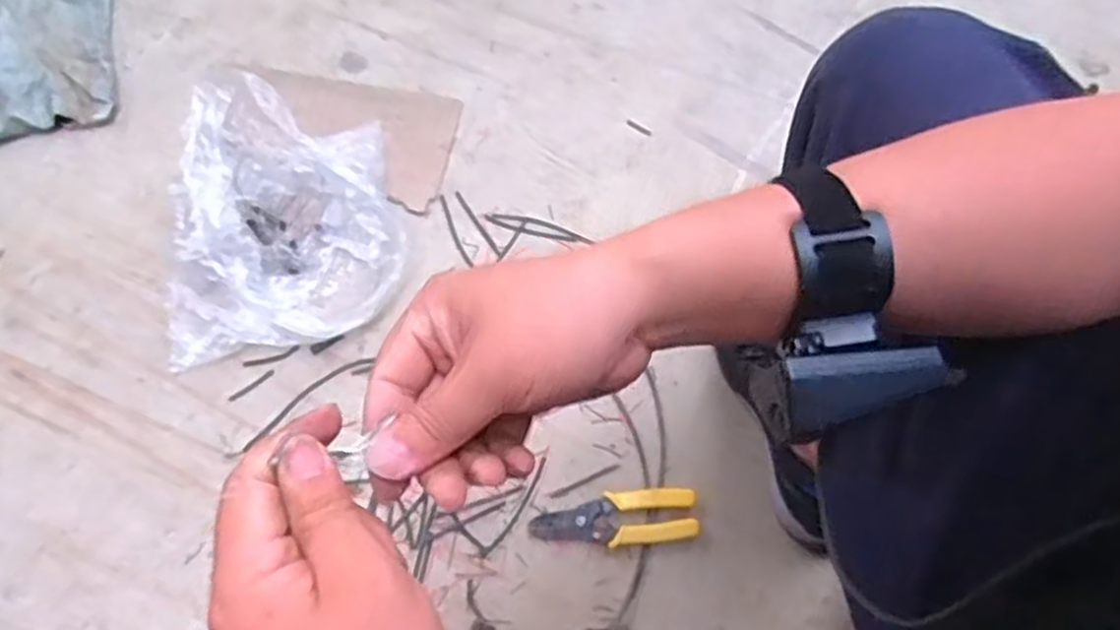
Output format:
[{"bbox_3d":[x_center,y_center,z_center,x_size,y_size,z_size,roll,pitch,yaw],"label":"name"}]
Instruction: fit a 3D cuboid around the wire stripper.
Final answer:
[{"bbox_3d":[0.054,0.202,0.771,0.162,0.017,0.051,-4,68,-4],"label":"wire stripper"}]

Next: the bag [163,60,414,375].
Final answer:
[{"bbox_3d":[-0.294,-0.111,0.829,0.245,0.116,0.283,-4,68,-4],"label":"bag"}]

